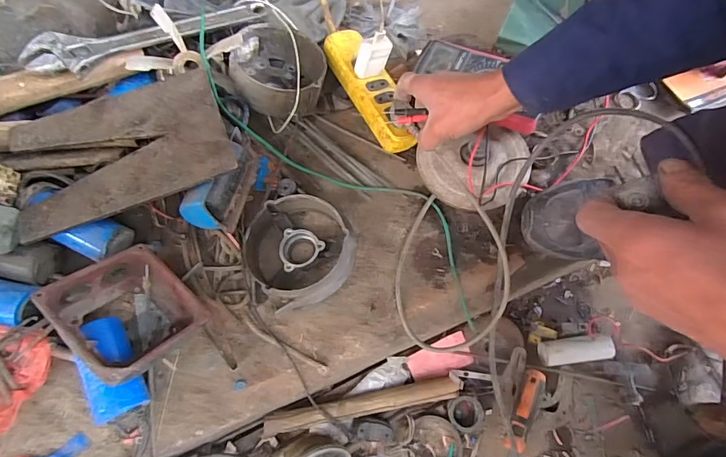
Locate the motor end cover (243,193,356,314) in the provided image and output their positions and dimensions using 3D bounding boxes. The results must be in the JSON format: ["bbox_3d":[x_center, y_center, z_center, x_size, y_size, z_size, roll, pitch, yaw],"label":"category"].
[{"bbox_3d":[-0.075,0.025,0.489,0.118,0.049,0.128,-38,71,-13],"label":"motor end cover"}]

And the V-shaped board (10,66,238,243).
[{"bbox_3d":[-0.272,-0.093,0.474,0.229,0.013,0.151,-19,68,-6],"label":"V-shaped board"}]

